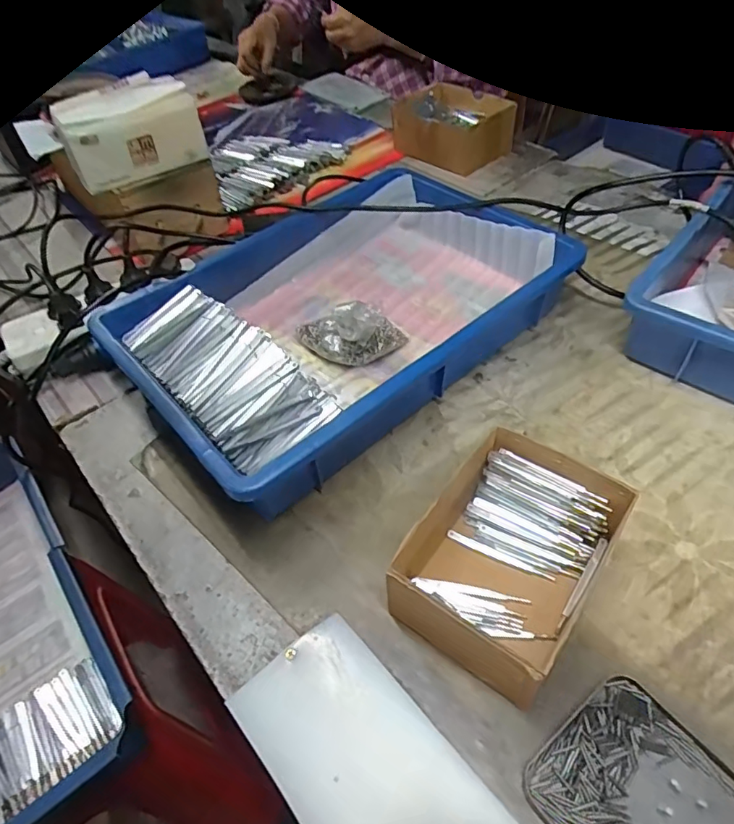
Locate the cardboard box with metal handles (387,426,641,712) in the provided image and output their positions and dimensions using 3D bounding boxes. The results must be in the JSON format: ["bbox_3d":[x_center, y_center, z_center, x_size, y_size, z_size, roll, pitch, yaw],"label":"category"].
[{"bbox_3d":[0.098,0.105,0.379,0.114,0.070,0.166,29,58,26],"label":"cardboard box with metal handles"}]

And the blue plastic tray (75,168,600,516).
[{"bbox_3d":[-0.022,-0.104,0.549,0.415,0.085,0.273,-35,56,-22],"label":"blue plastic tray"}]

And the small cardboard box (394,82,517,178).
[{"bbox_3d":[0.128,-0.425,0.808,0.163,0.062,0.121,33,60,28],"label":"small cardboard box"}]

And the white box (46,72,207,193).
[{"bbox_3d":[-0.267,-0.312,0.609,0.148,0.082,0.062,-34,55,-22],"label":"white box"}]

